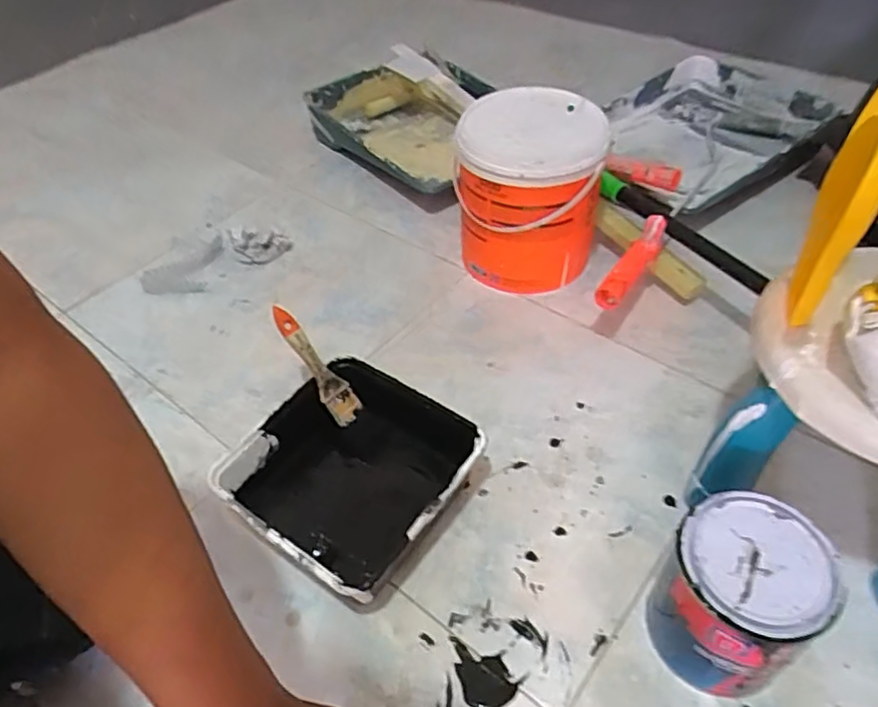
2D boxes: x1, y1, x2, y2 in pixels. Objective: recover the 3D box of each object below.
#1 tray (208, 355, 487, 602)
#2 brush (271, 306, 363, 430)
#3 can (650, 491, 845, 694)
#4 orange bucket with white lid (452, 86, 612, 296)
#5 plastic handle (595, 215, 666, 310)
[{"bbox_3d":[-0.085,0.121,0.626,0.203,0.074,0.199,25,54,25],"label":"tray"},{"bbox_3d":[-0.129,0.012,0.665,0.030,0.016,0.138,-37,95,-26],"label":"brush"},{"bbox_3d":[0.228,0.190,0.493,0.103,0.133,0.103,-3,47,3],"label":"can"},{"bbox_3d":[0.115,-0.205,0.825,0.175,0.200,0.176,3,47,7],"label":"orange bucket with white lid"},{"bbox_3d":[0.236,-0.108,0.763,0.031,0.037,0.158,25,54,25],"label":"plastic handle"}]

